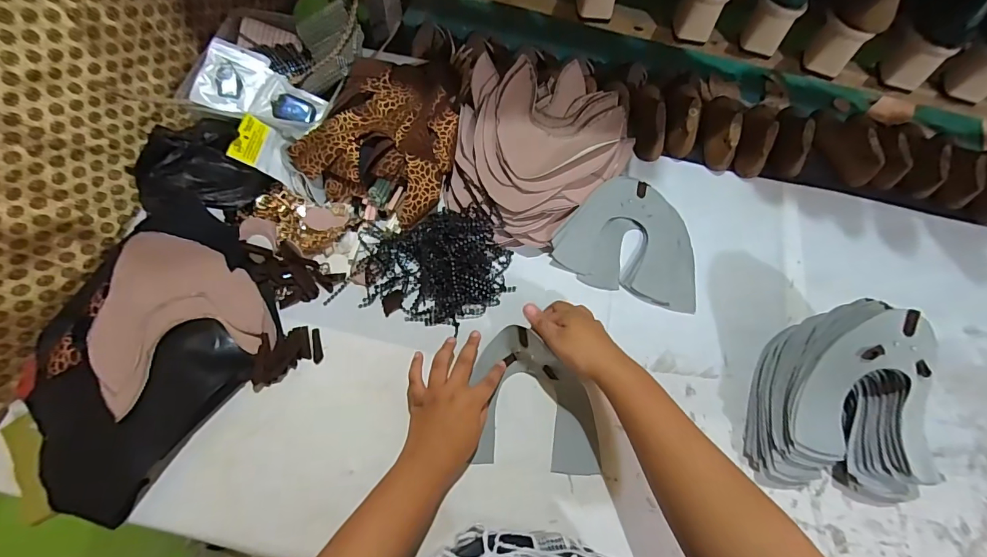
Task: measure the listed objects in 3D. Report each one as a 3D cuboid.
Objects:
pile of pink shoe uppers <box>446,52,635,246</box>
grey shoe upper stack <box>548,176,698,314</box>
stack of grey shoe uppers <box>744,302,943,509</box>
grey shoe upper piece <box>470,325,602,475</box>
[{"bbox_3d":[0.048,-0.185,0.587,0.232,0.072,0.263,39,69,14],"label":"pile of pink shoe uppers"},{"bbox_3d":[0.182,-0.059,0.563,0.181,0.025,0.164,18,65,5],"label":"grey shoe upper stack"},{"bbox_3d":[0.371,0.126,0.444,0.163,0.109,0.176,9,65,1],"label":"stack of grey shoe uppers"},{"bbox_3d":[0.045,0.128,0.463,0.125,0.043,0.155,-4,65,-5],"label":"grey shoe upper piece"}]

